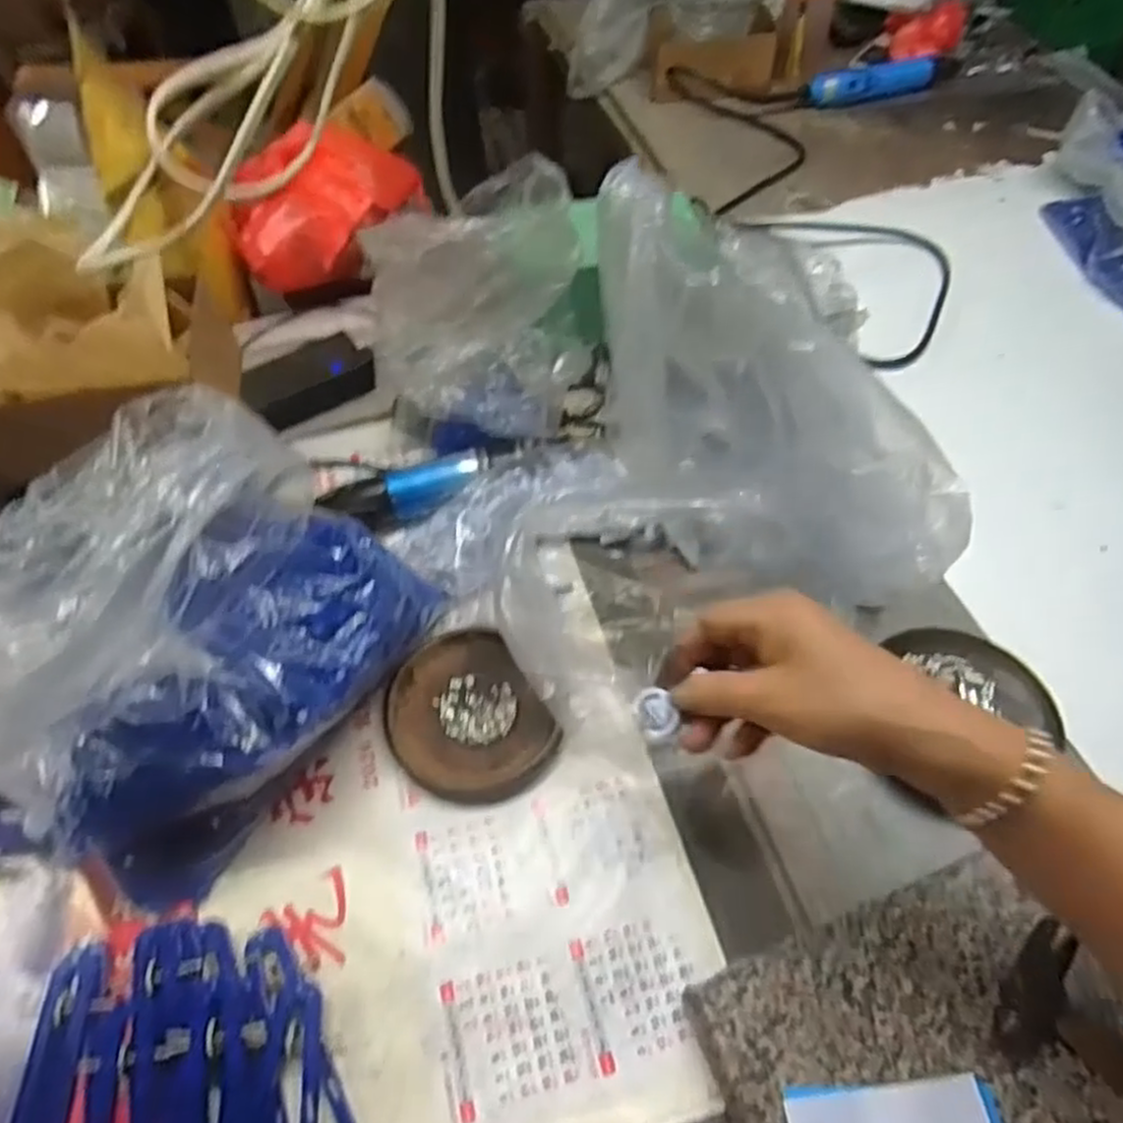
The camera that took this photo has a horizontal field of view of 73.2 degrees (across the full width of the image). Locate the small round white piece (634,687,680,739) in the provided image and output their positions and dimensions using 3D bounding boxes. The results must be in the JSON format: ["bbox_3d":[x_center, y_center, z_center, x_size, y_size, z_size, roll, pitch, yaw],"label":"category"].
[{"bbox_3d":[0.047,0.077,0.382,0.021,0.004,0.025,-25,68,25],"label":"small round white piece"}]

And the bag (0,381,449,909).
[{"bbox_3d":[-0.214,0.043,0.418,0.187,0.202,0.224,15,56,16],"label":"bag"}]

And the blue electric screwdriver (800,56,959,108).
[{"bbox_3d":[0.410,-0.611,0.960,0.212,0.035,0.043,-16,55,-9],"label":"blue electric screwdriver"}]

